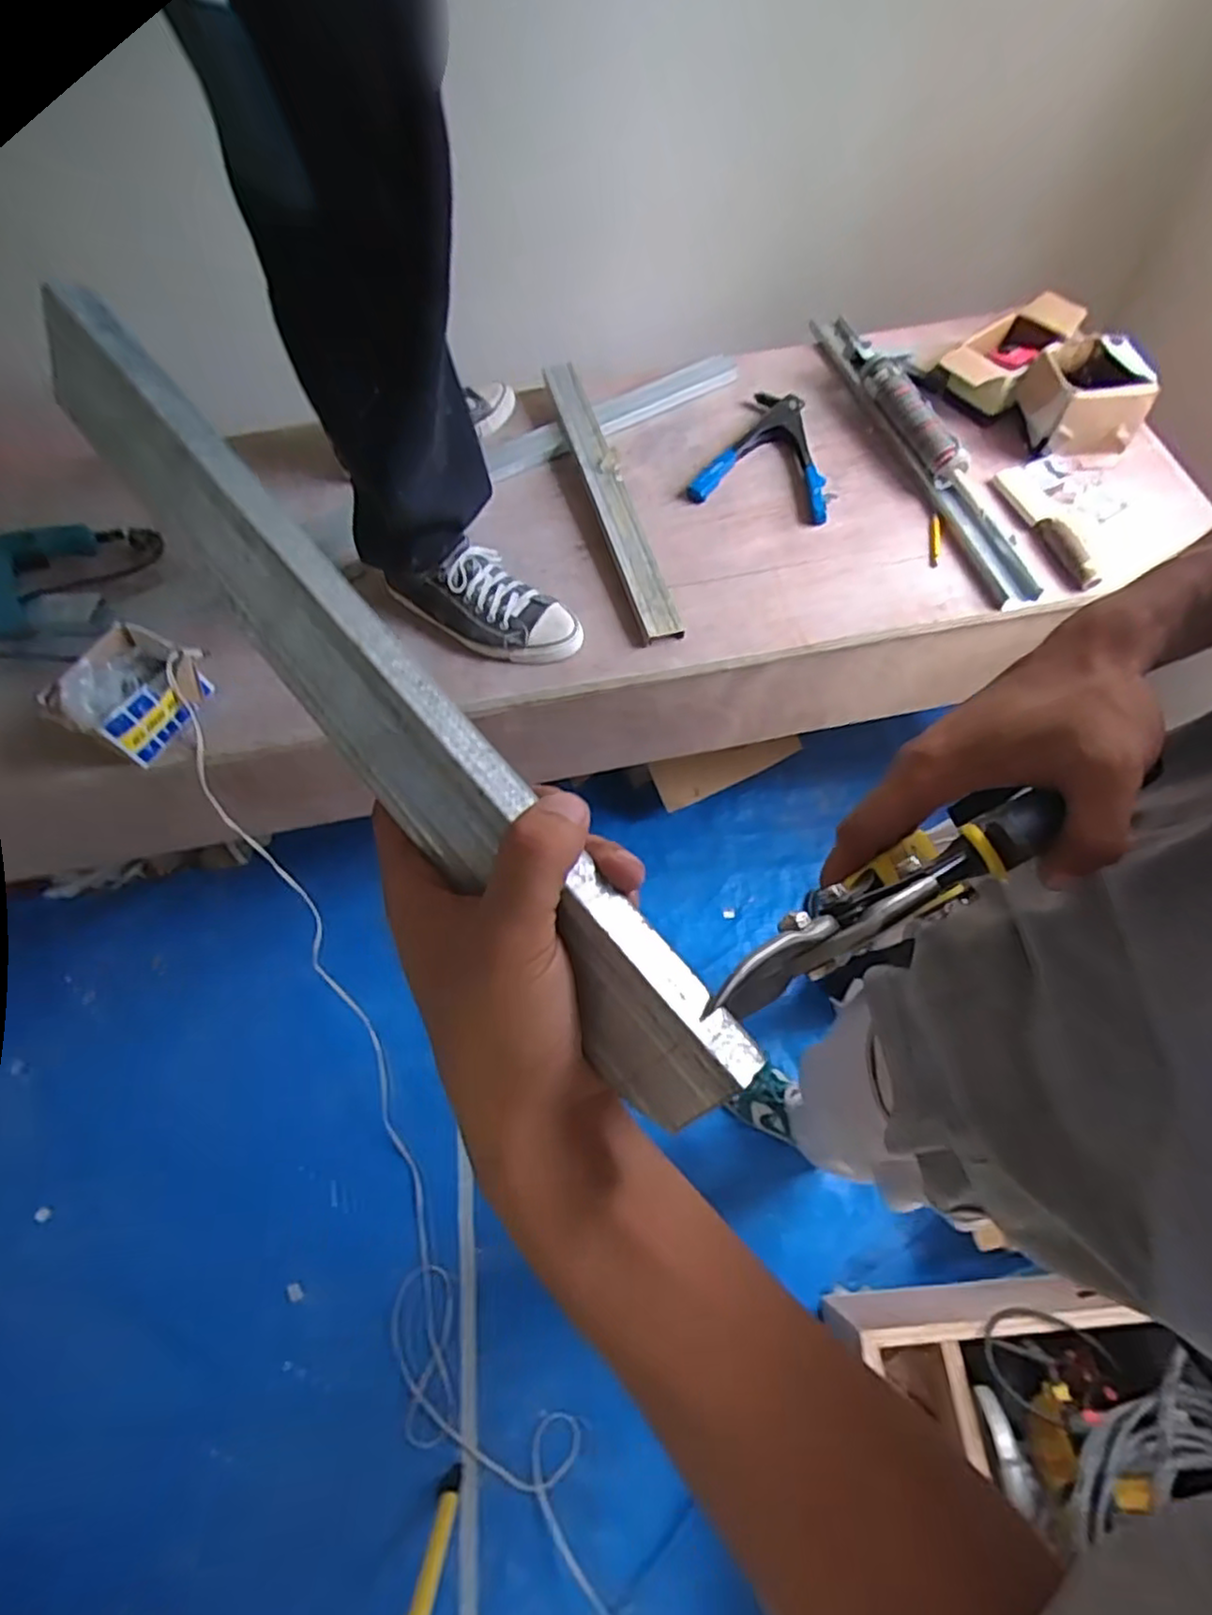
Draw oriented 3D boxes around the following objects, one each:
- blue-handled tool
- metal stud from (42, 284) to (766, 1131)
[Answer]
[{"bbox_3d":[0.254,-0.528,1.024,0.189,0.026,0.249,18,65,11],"label":"blue-handled tool"},{"bbox_3d":[-0.088,-0.053,0.256,0.386,0.059,0.031,47,40,13],"label":"metal stud"}]

